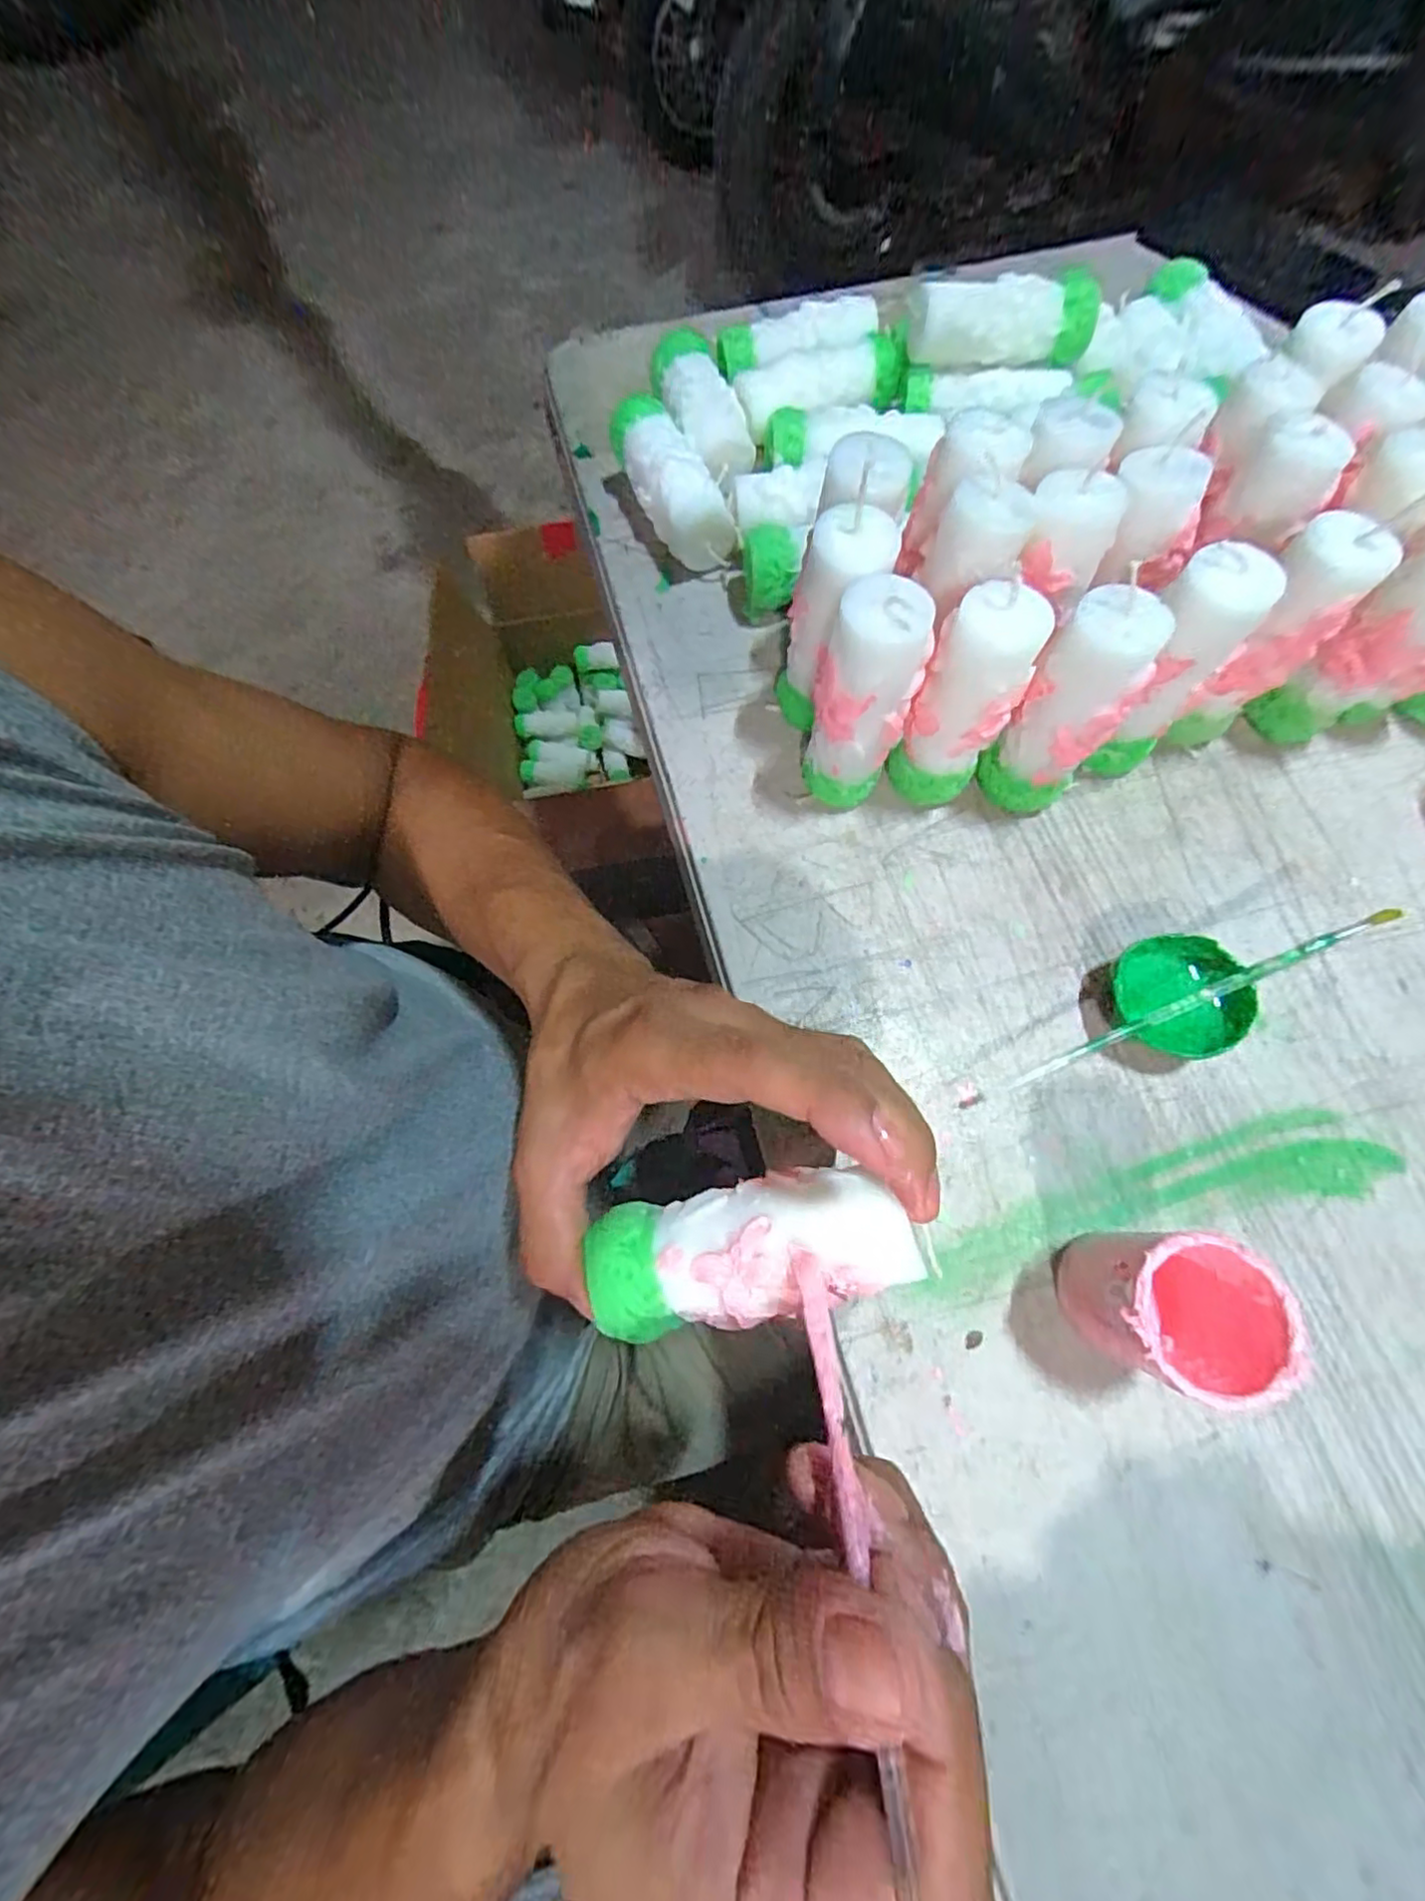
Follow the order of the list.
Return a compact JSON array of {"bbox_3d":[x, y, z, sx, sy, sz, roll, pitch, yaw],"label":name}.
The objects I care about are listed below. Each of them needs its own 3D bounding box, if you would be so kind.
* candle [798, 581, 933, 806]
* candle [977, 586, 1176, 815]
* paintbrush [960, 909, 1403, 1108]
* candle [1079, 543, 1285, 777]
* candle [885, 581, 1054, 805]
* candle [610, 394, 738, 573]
[{"bbox_3d":[0.066,-0.110,0.302,0.044,0.109,0.041,12,70,5],"label":"candle"},{"bbox_3d":[0.159,-0.104,0.300,0.034,0.108,0.039,-38,74,-13],"label":"candle"},{"bbox_3d":[0.199,0.026,0.284,0.194,0.012,0.006,-26,71,5],"label":"paintbrush"},{"bbox_3d":[0.208,-0.126,0.308,0.039,0.109,0.032,-4,70,-1],"label":"candle"},{"bbox_3d":[0.112,-0.108,0.301,0.040,0.107,0.034,29,73,10],"label":"candle"},{"bbox_3d":[-0.025,-0.275,0.398,0.038,0.044,0.109,-21,71,-7],"label":"candle"}]

